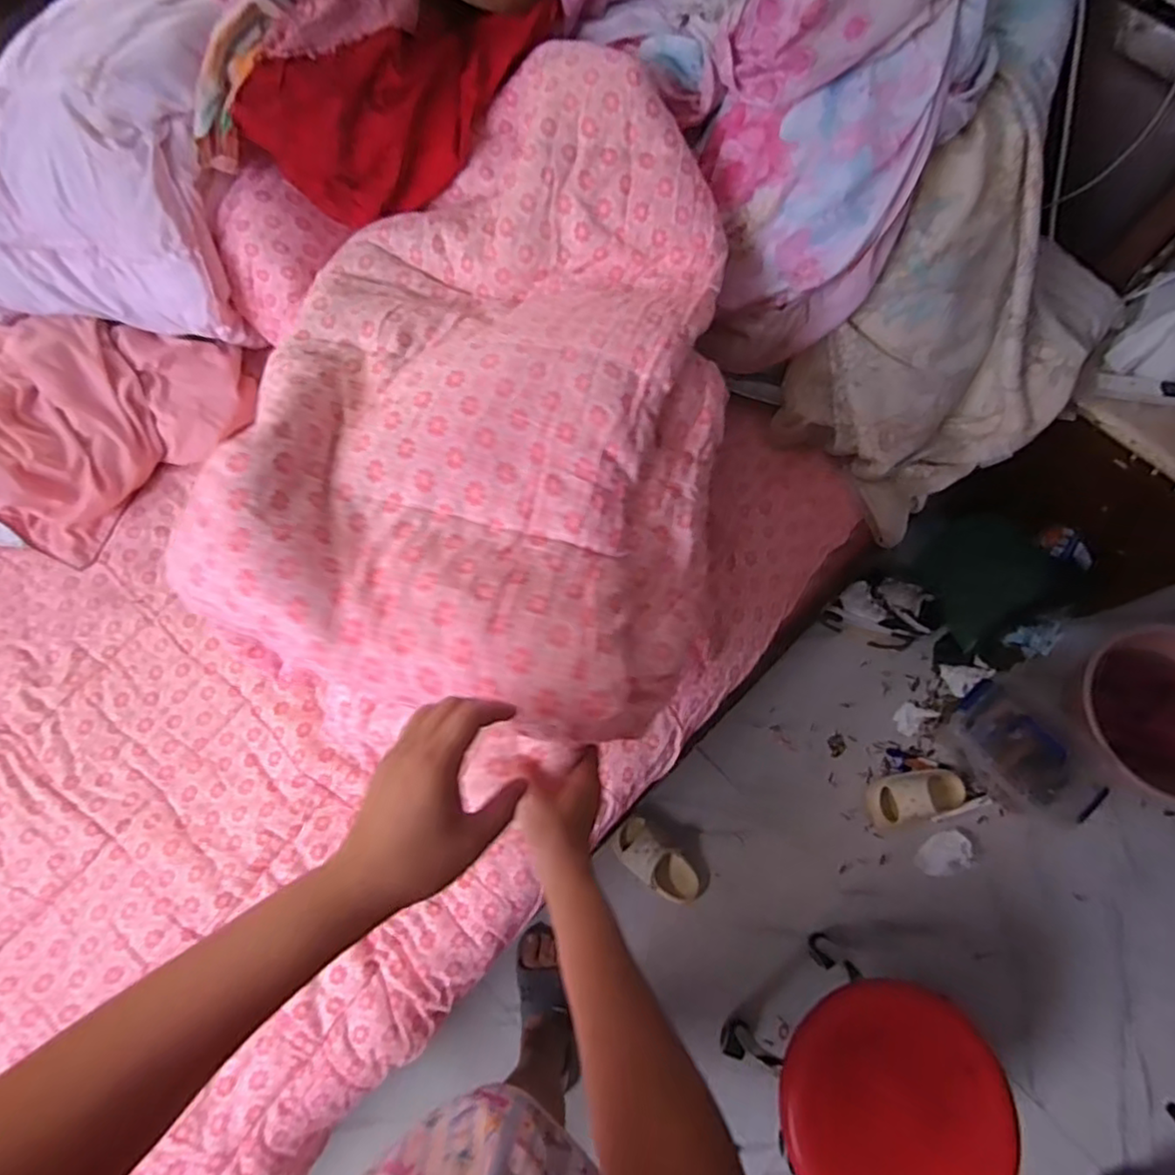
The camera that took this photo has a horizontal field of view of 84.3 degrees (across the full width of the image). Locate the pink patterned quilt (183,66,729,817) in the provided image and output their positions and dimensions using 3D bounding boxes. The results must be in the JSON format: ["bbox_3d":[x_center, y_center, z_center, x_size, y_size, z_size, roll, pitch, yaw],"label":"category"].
[{"bbox_3d":[-0.116,-0.263,0.722,0.505,0.189,0.818,4,73,2],"label":"pink patterned quilt"}]

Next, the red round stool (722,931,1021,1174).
[{"bbox_3d":[0.453,0.806,1.059,0.320,0.295,0.318,0,73,1],"label":"red round stool"}]

